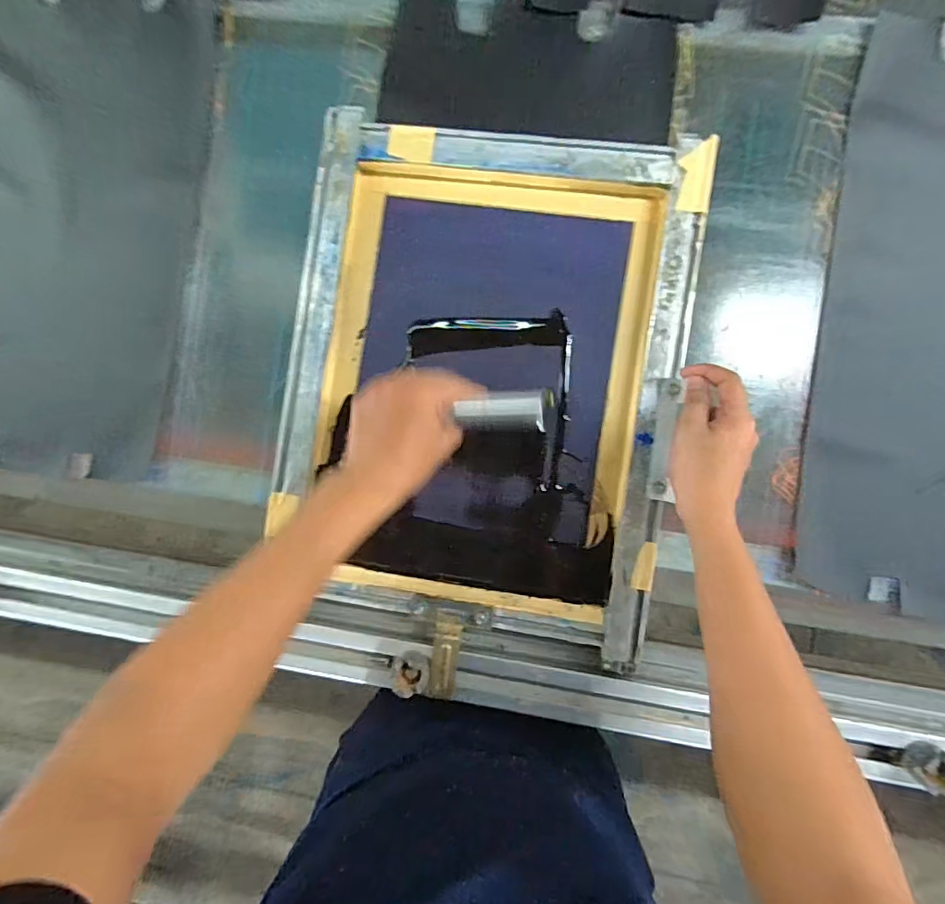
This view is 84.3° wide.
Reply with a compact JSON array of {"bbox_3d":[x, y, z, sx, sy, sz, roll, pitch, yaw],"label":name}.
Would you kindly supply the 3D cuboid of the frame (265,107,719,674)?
[{"bbox_3d":[0.008,-0.078,0.546,0.396,0.042,0.500,8,89,4],"label":"frame"}]

